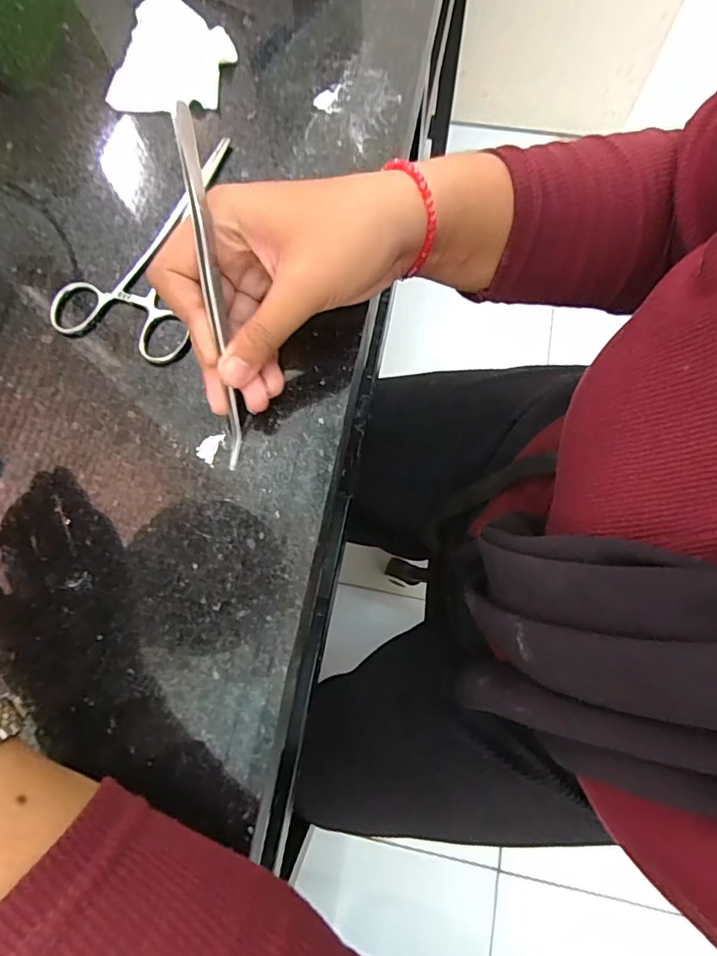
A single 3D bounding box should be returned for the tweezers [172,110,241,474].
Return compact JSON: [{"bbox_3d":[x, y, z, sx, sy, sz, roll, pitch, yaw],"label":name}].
[{"bbox_3d":[-0.063,-0.075,0.223,0.006,0.011,0.147,-3,113,1],"label":"tweezers"}]

